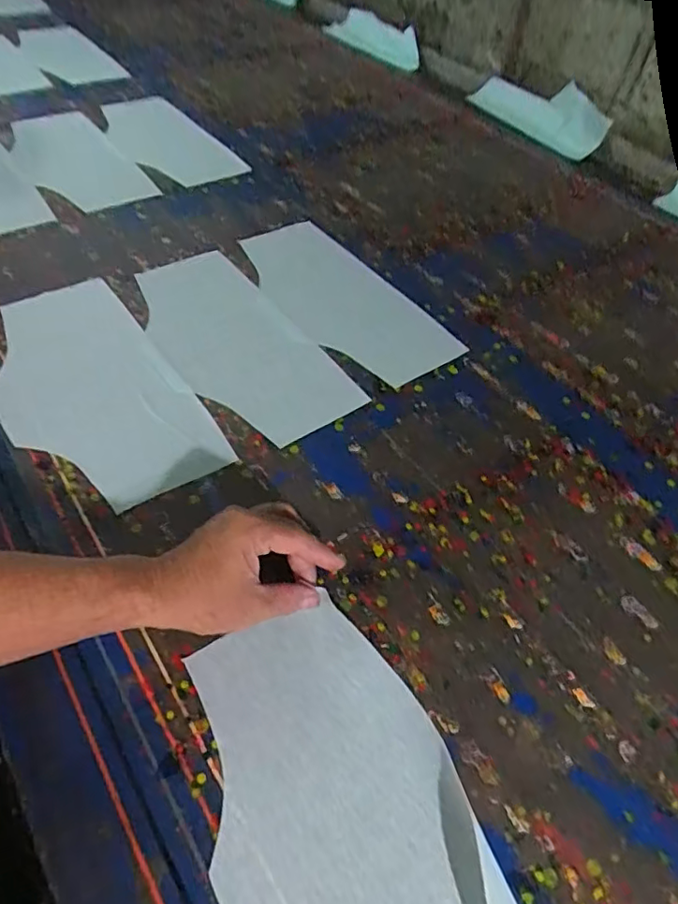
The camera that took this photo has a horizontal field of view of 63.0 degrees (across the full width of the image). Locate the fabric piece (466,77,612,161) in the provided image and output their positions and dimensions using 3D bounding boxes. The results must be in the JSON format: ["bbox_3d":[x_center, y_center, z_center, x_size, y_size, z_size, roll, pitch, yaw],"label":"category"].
[{"bbox_3d":[0.417,-0.709,1.147,0.142,0.068,0.313,-35,62,-28],"label":"fabric piece"}]

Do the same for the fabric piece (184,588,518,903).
[{"bbox_3d":[0.010,0.258,0.356,0.161,0.029,0.320,-17,55,-18],"label":"fabric piece"}]

